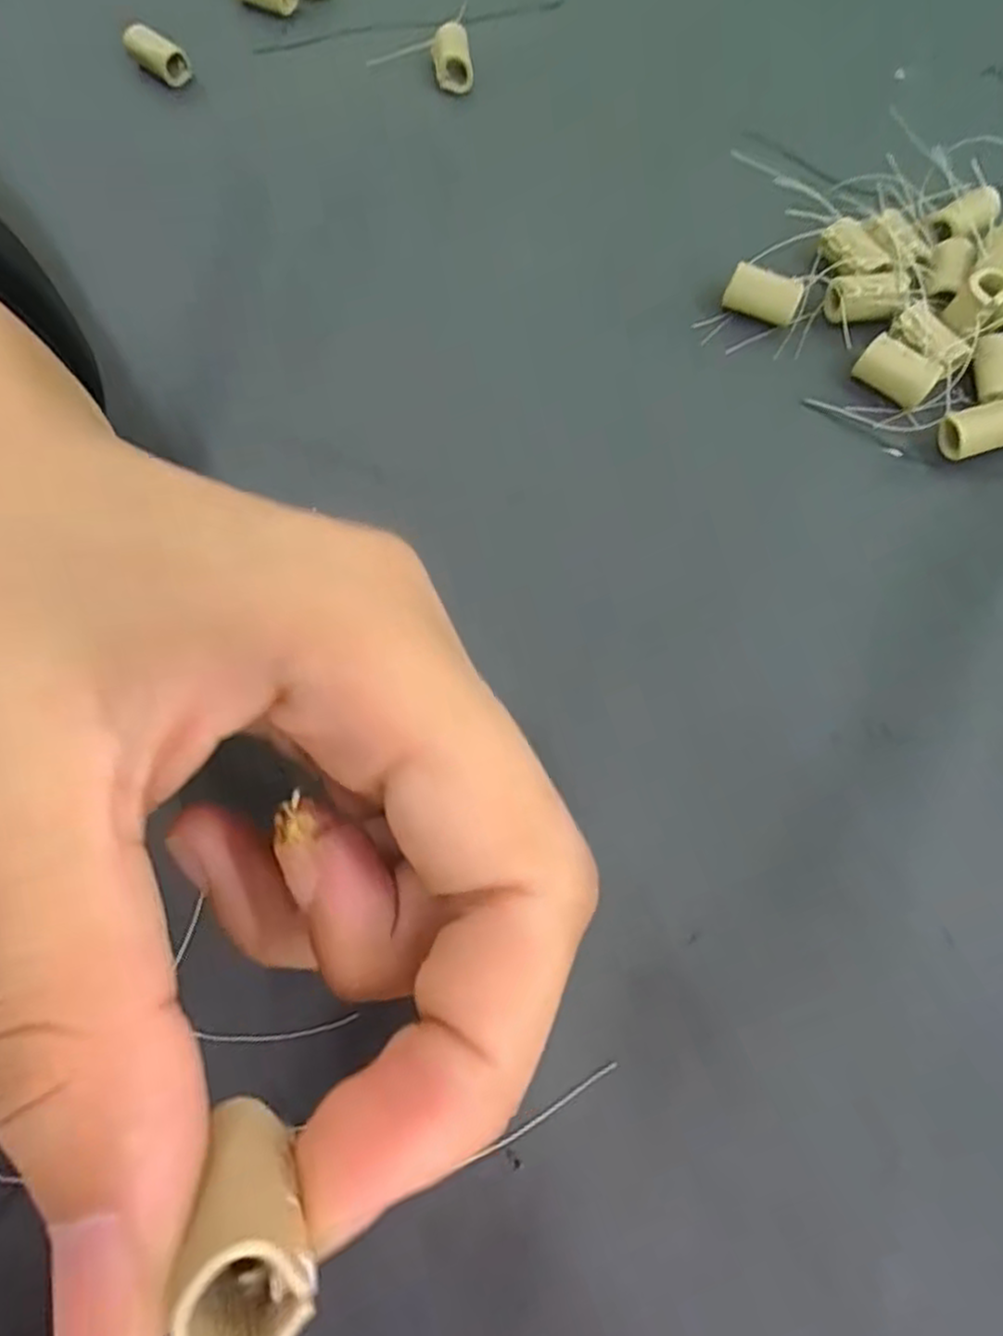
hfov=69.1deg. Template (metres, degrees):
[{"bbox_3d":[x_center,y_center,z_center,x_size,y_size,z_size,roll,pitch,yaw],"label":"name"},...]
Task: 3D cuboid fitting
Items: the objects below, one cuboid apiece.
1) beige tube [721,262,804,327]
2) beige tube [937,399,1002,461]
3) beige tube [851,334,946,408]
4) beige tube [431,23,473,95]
[{"bbox_3d":[0.074,-0.106,0.208,0.021,0.011,0.010,17,72,6],"label":"beige tube"},{"bbox_3d":[0.128,-0.063,0.192,0.021,0.010,0.012,-14,72,-5],"label":"beige tube"},{"bbox_3d":[0.108,-0.081,0.197,0.021,0.010,0.009,37,75,11],"label":"beige tube"},{"bbox_3d":[-0.016,-0.199,0.237,0.012,0.009,0.019,-8,71,-3],"label":"beige tube"}]

